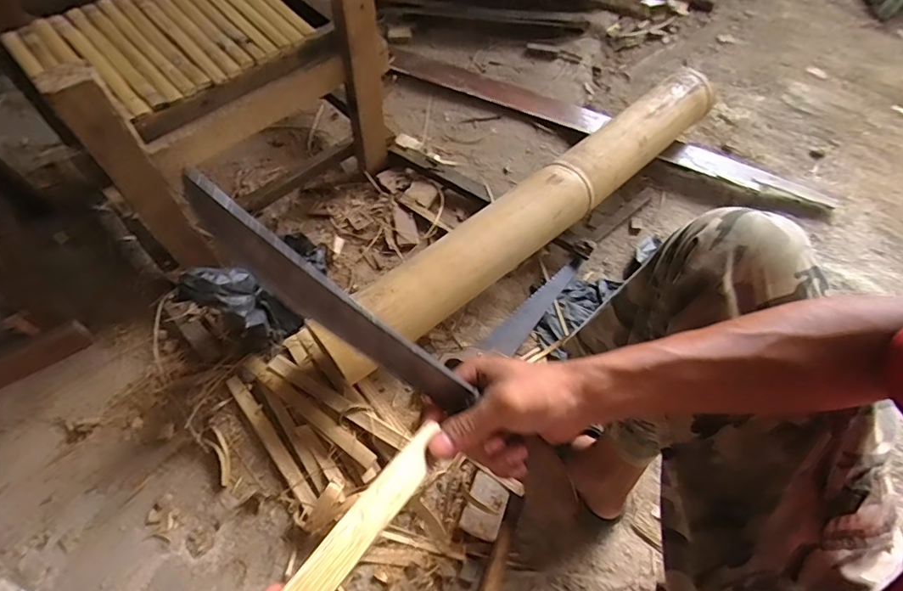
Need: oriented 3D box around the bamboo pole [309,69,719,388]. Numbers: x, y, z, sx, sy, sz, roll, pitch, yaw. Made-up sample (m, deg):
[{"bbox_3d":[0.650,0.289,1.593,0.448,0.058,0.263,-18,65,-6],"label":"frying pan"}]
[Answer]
[{"bbox_3d":[0.187,-0.170,0.906,0.970,0.108,0.132,-35,67,-20],"label":"bamboo pole"}]

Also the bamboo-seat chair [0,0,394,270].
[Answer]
[{"bbox_3d":[-0.386,-0.358,0.810,0.459,0.348,0.336,-40,69,-21],"label":"bamboo-seat chair"}]

